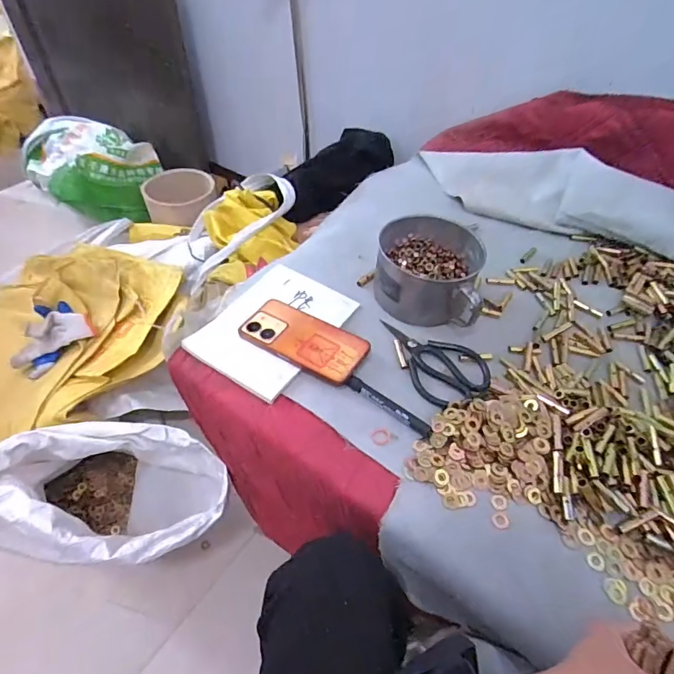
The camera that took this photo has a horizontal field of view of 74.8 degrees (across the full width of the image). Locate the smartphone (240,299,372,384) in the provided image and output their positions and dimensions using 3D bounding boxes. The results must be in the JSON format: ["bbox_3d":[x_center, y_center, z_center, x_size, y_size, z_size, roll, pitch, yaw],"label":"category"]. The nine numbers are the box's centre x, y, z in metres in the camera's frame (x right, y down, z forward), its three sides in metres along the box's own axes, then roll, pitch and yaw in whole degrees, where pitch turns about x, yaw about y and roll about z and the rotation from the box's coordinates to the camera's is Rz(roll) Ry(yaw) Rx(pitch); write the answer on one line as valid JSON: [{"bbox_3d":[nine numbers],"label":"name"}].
[{"bbox_3d":[-0.046,0.003,0.585,0.166,0.011,0.081,27,61,21],"label":"smartphone"}]

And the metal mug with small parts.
[{"bbox_3d":[0.132,-0.094,0.635,0.143,0.093,0.143,1,49,-1],"label":"metal mug with small parts"}]

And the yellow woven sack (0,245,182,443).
[{"bbox_3d":[-0.691,0.062,0.991,0.567,0.189,0.697,20,51,15],"label":"yellow woven sack"}]

